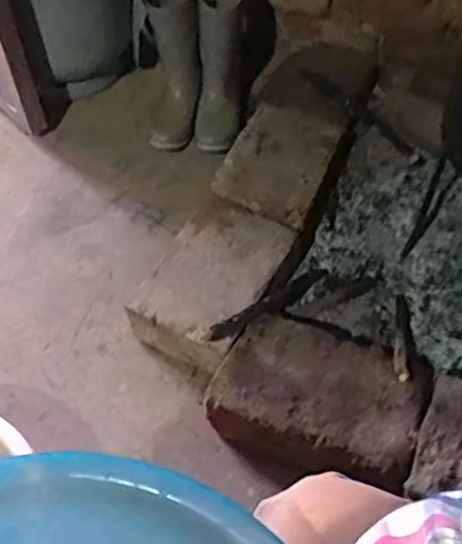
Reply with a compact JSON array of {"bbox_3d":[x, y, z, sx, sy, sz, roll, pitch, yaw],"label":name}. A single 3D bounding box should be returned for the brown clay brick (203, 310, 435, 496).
[{"bbox_3d":[0.122,0.178,0.920,0.272,0.121,0.196,18,54,14],"label":"brown clay brick"}]

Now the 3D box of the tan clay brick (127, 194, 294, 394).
[{"bbox_3d":[-0.024,0.021,1.063,0.165,0.104,0.283,22,55,17],"label":"tan clay brick"}]

